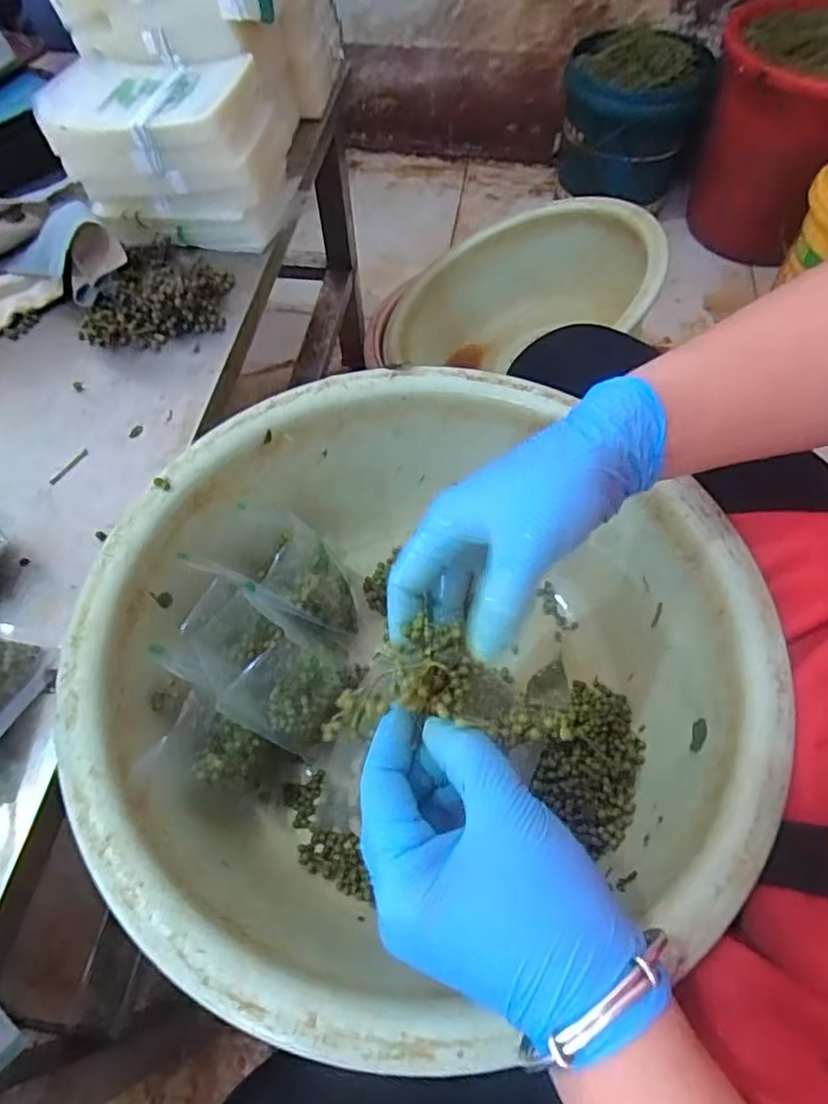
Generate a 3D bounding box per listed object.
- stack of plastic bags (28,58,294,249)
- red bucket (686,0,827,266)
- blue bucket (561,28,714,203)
[{"bbox_3d":[-0.193,-0.344,0.518,0.161,0.100,0.137,9,59,6],"label":"stack of plastic bags"},{"bbox_3d":[0.685,-0.752,1.106,0.338,0.313,0.365,0,58,0],"label":"red bucket"},{"bbox_3d":[0.405,-0.827,1.163,0.246,0.220,0.228,0,58,0],"label":"blue bucket"}]

